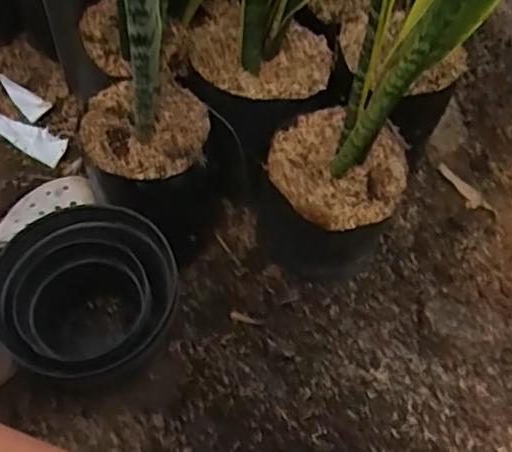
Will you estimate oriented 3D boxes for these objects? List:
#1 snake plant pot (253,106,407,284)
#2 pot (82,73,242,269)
[{"bbox_3d":[0.086,-0.026,0.738,0.138,0.157,0.135,0,60,0],"label":"snake plant pot"},{"bbox_3d":[-0.109,-0.064,0.759,0.146,0.174,0.137,-1,57,1],"label":"pot"}]

